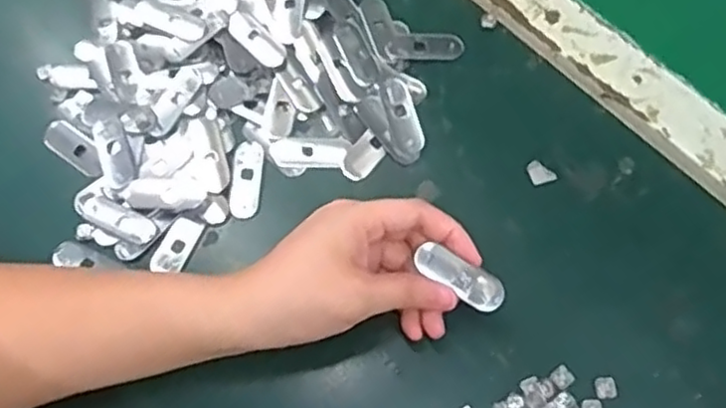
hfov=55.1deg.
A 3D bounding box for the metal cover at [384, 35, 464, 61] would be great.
[{"bbox_3d":[0.041,-0.104,0.464,0.051,0.005,0.018,-4,67,0],"label":"metal cover"}]

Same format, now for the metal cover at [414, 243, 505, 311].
[{"bbox_3d":[0.051,0.039,0.364,0.047,0.005,0.018,30,73,10],"label":"metal cover"}]

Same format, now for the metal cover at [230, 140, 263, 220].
[{"bbox_3d":[-0.073,-0.016,0.432,0.017,0.004,0.052,3,67,3],"label":"metal cover"}]

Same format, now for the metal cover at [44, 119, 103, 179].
[{"bbox_3d":[-0.184,-0.035,0.445,0.050,0.004,0.020,34,72,15],"label":"metal cover"}]

